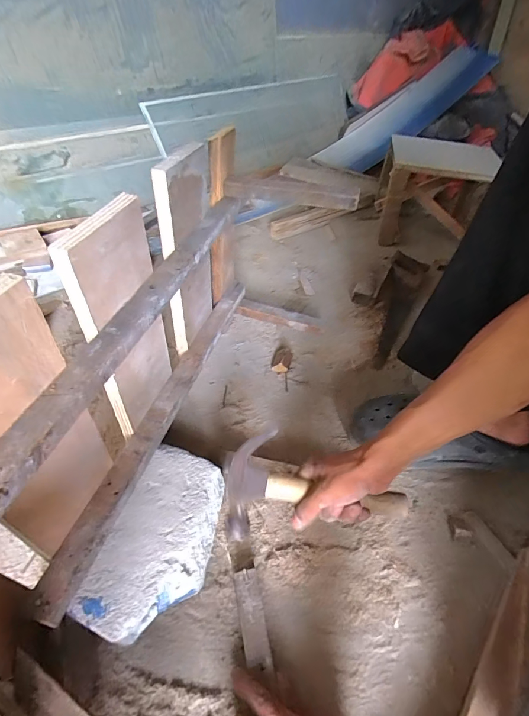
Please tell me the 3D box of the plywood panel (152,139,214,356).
[{"bbox_3d":[-0.107,-0.146,0.528,0.022,0.277,0.132,16,47,10],"label":"plywood panel"}]

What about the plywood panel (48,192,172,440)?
[{"bbox_3d":[-0.151,-0.038,0.410,0.019,0.255,0.119,17,47,11],"label":"plywood panel"}]

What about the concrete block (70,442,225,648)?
[{"bbox_3d":[-0.120,0.221,0.436,0.107,0.072,0.197,13,46,8],"label":"concrete block"}]

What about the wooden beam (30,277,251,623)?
[{"bbox_3d":[-0.134,0.050,0.530,0.036,0.022,0.565,14,47,8],"label":"wooden beam"}]

